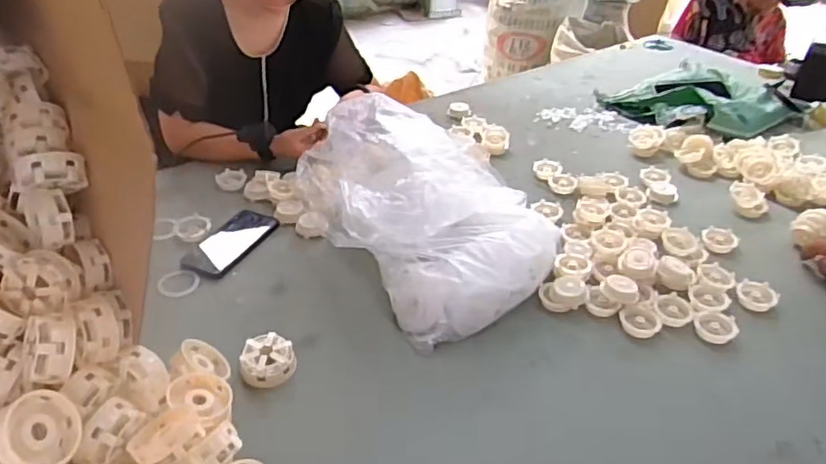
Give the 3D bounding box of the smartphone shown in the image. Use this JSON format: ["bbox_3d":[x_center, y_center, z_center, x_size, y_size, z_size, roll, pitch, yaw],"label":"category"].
[{"bbox_3d":[-0.287,0.015,0.963,0.074,0.011,0.169,14,38,18],"label":"smartphone"}]

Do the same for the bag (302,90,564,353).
[{"bbox_3d":[0.037,-0.054,0.932,0.348,0.166,0.419,-15,38,-20],"label":"bag"}]

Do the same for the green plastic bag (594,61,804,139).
[{"bbox_3d":[0.646,-0.309,1.354,0.329,0.071,0.355,-21,40,-27],"label":"green plastic bag"}]

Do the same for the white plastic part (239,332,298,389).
[{"bbox_3d":[-0.176,0.160,0.741,0.063,0.031,0.063,-2,35,-4],"label":"white plastic part"}]

